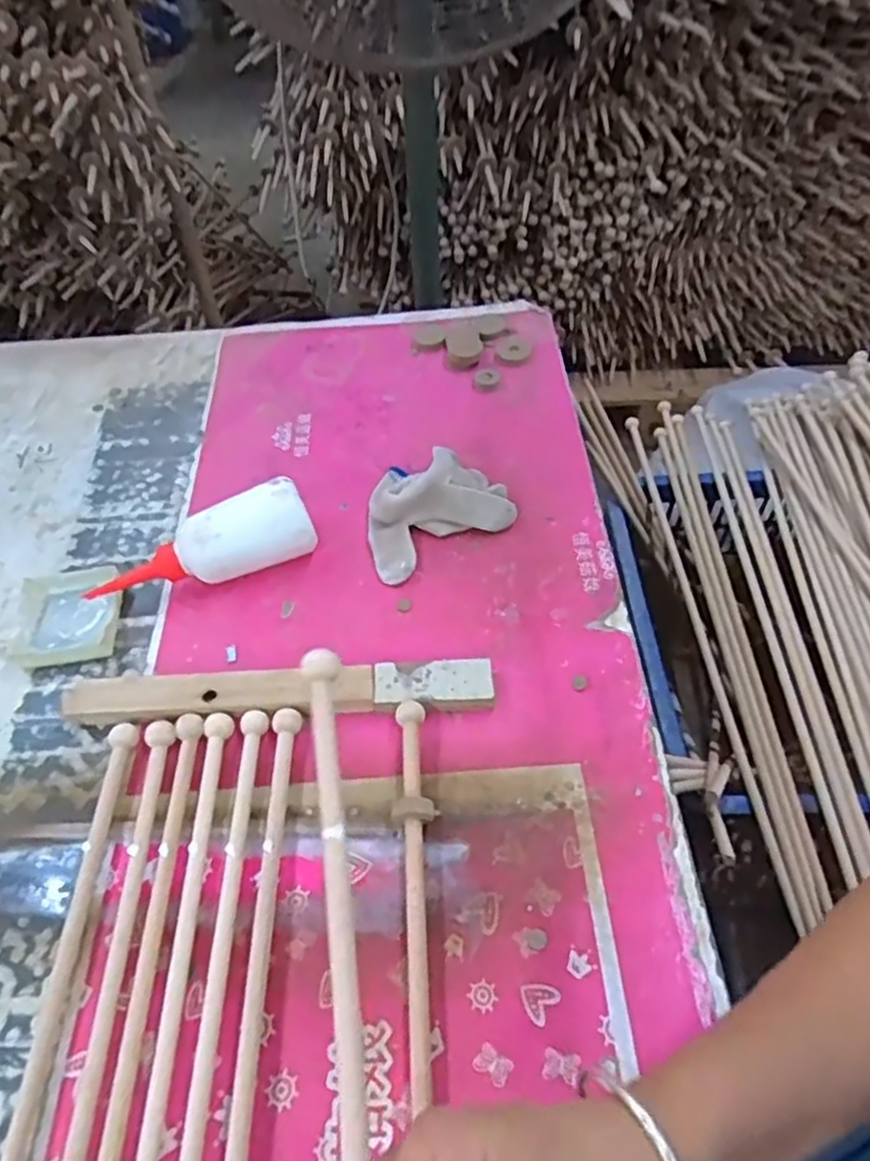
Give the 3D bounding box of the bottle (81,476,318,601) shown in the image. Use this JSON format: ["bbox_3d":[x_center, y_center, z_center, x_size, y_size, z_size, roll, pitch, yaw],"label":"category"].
[{"bbox_3d":[-0.178,-0.025,0.547,0.168,0.053,0.049,-21,53,3],"label":"bottle"}]

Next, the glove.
[{"bbox_3d":[-0.008,-0.068,0.578,0.119,0.037,0.099,-26,56,-17],"label":"glove"}]

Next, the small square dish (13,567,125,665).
[{"bbox_3d":[-0.284,0.025,0.545,0.079,0.014,0.088,-8,52,-4],"label":"small square dish"}]

